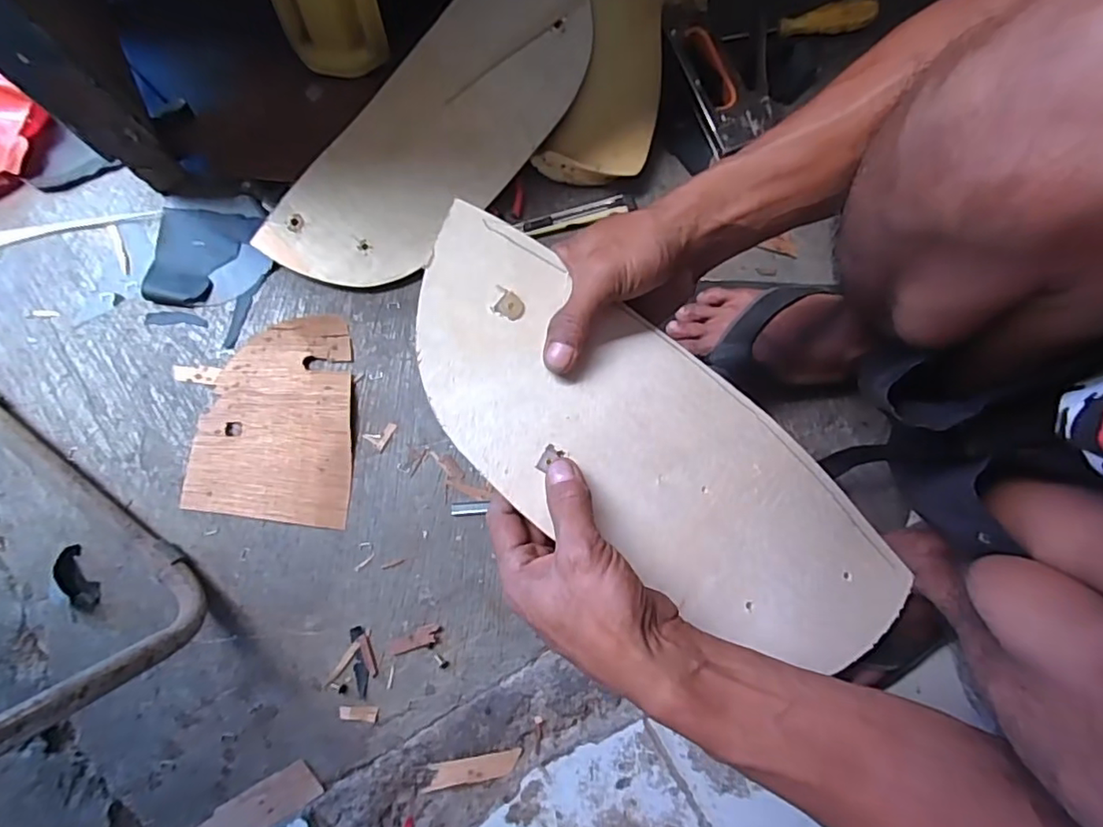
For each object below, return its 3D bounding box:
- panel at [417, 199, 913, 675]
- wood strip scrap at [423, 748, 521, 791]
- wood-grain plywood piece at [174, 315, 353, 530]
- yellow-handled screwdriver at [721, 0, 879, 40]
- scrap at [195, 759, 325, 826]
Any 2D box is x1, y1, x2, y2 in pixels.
[{"bbox_3d":[0.085,0.040,0.386,0.409,0.007,0.144,35,72,-15],"label":"panel"},{"bbox_3d":[-0.070,0.322,0.530,0.085,0.006,0.021,-10,79,-3],"label":"wood strip scrap"},{"bbox_3d":[-0.279,0.007,0.573,0.159,0.008,0.201,-4,79,-2],"label":"wood-grain plywood piece"},{"bbox_3d":[0.273,-0.428,0.637,0.158,0.023,0.028,-6,79,-2],"label":"yellow-handled screwdriver"},{"bbox_3d":[-0.277,0.364,0.520,0.143,0.006,0.041,-29,81,-6],"label":"scrap"}]

